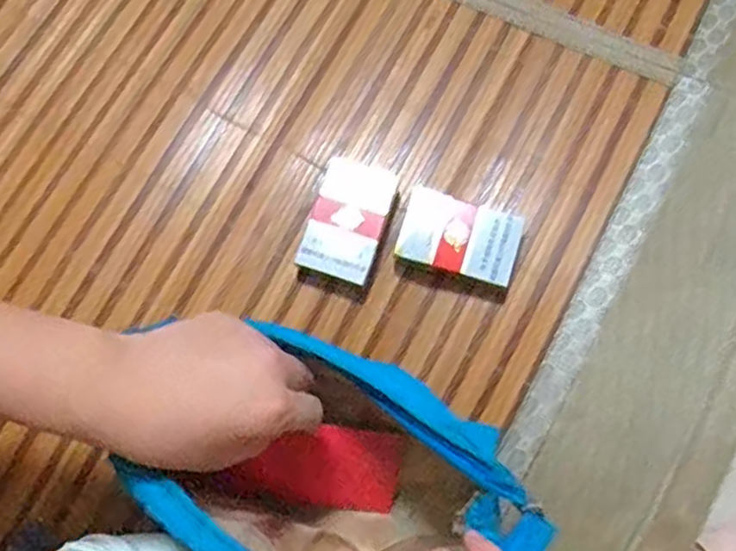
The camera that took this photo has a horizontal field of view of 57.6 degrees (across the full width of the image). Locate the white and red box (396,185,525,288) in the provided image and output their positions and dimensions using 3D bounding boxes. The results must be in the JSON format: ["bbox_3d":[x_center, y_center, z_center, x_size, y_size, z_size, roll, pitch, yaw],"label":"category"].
[{"bbox_3d":[0.070,-0.029,0.503,0.085,0.017,0.062,18,75,7],"label":"white and red box"}]

